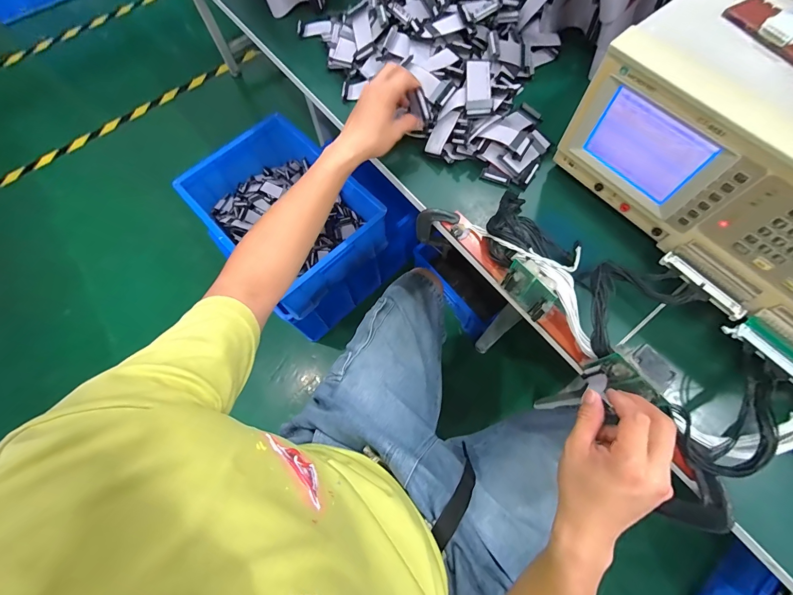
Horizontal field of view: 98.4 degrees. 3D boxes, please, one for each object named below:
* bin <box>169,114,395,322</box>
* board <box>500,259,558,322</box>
[{"bbox_3d":[-0.291,-0.230,0.926,0.359,0.160,0.456,-41,73,-11],"label":"bin"},{"bbox_3d":[0.159,-0.007,0.412,0.025,0.067,0.064,-33,71,-9],"label":"board"}]

